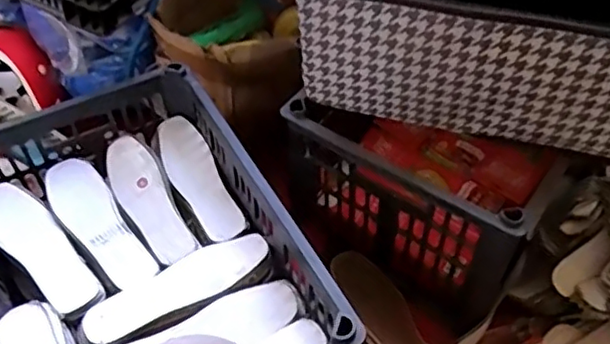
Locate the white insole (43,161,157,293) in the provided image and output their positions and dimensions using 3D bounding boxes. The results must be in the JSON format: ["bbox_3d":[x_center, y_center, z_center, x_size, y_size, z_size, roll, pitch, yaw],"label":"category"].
[{"bbox_3d":[-0.268,0.066,0.795,0.069,0.019,0.232,-28,55,-23],"label":"white insole"}]

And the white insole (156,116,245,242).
[{"bbox_3d":[-0.144,0.006,0.833,0.061,0.020,0.212,-22,52,-18],"label":"white insole"}]

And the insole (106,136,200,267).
[{"bbox_3d":[-0.208,0.036,0.811,0.063,0.023,0.211,-23,53,-19],"label":"insole"}]

